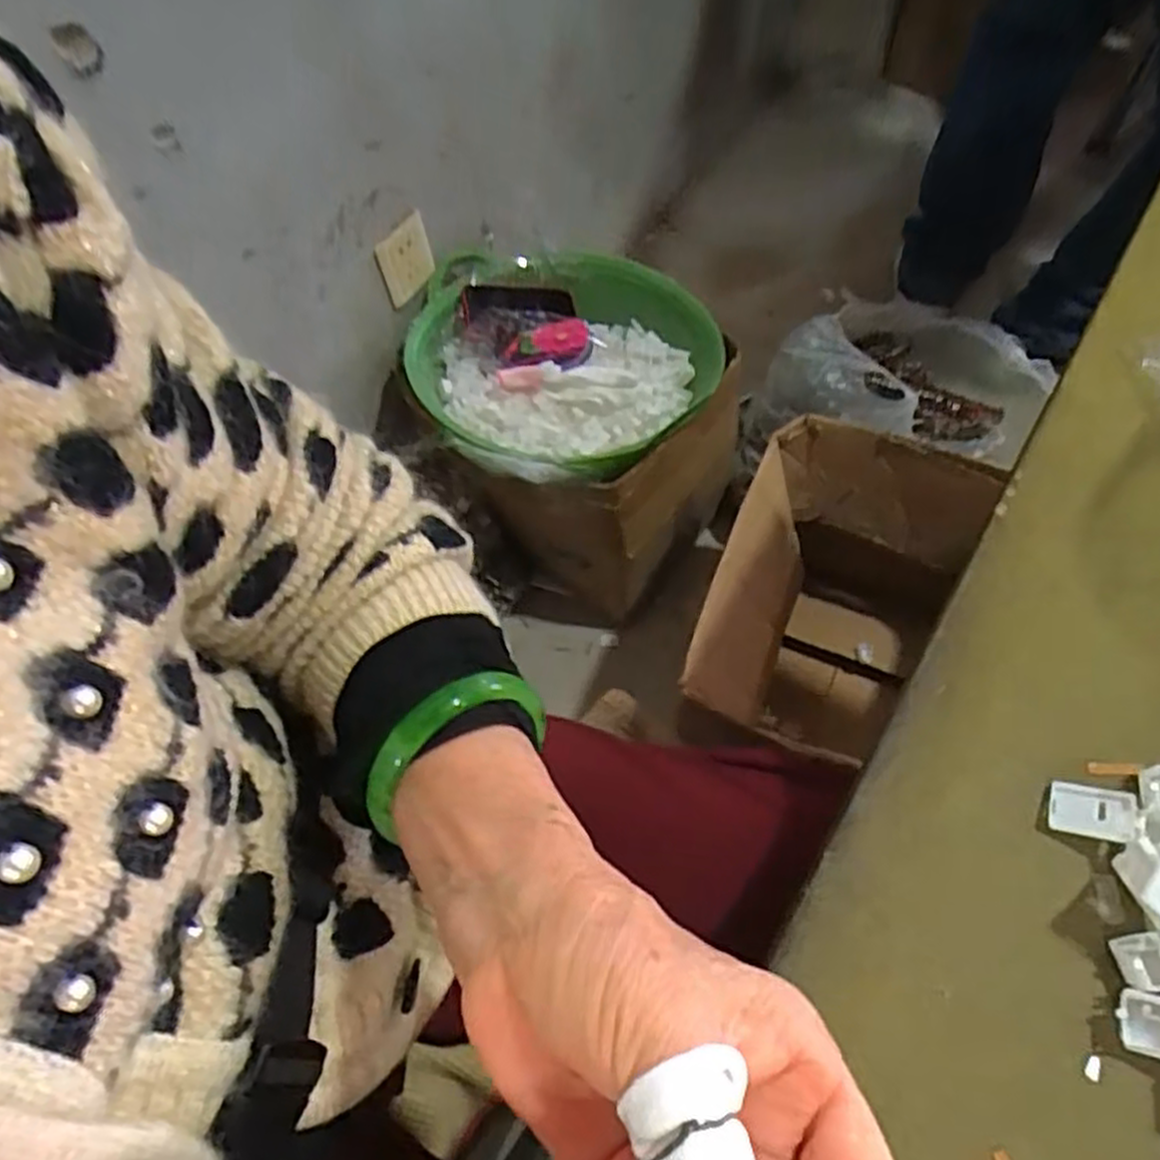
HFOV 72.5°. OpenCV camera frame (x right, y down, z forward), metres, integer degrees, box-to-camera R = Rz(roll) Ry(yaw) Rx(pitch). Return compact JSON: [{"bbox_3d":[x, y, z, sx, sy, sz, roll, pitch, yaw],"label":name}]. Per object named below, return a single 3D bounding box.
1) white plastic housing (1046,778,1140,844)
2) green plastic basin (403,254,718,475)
[{"bbox_3d":[0.196,0.088,0.303,0.028,0.006,0.022,7,51,30],"label":"white plastic housing"},{"bbox_3d":[-0.044,-0.282,1.014,0.383,0.098,0.359,-2,59,3],"label":"green plastic basin"}]

